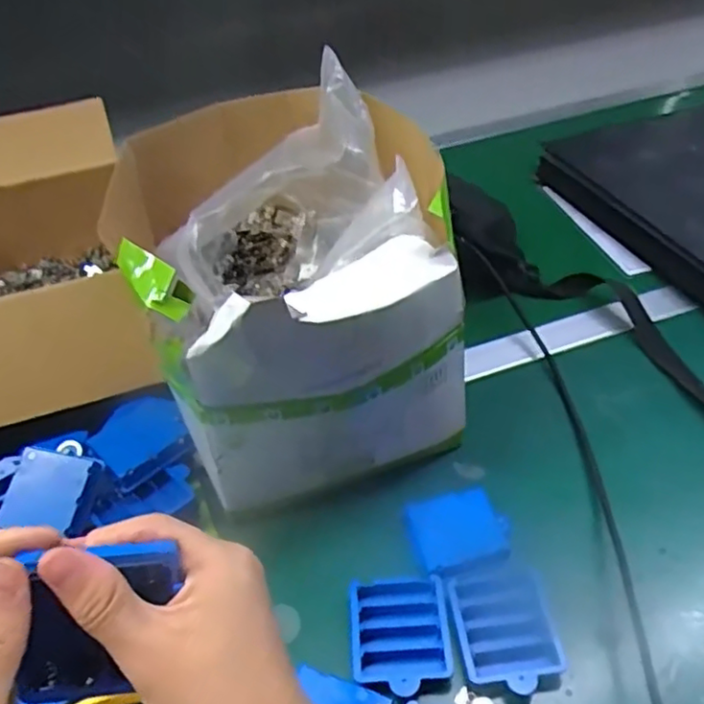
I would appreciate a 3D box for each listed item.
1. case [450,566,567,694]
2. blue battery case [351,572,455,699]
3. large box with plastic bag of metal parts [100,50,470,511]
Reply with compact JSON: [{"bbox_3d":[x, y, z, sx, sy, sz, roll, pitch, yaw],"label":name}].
[{"bbox_3d":[0.106,0.188,0.457,0.066,0.021,0.086,-6,45,-1],"label":"case"},{"bbox_3d":[0.033,0.192,0.456,0.065,0.013,0.076,-4,45,1],"label":"blue battery case"},{"bbox_3d":[-0.053,-0.058,0.548,0.218,0.205,0.294,-16,44,-12],"label":"large box with plastic bag of metal parts"}]

